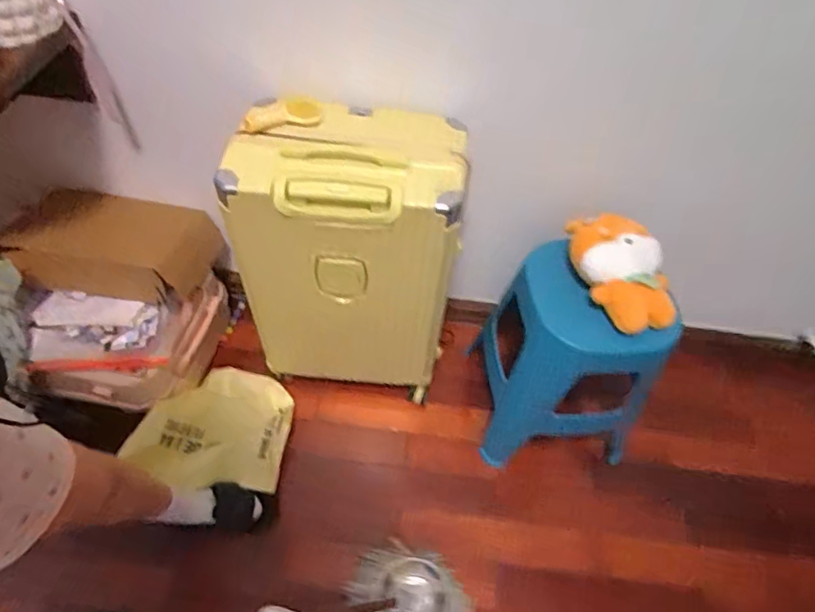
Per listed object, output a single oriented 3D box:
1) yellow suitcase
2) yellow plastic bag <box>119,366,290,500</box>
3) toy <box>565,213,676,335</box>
[{"bbox_3d":[-0.127,-0.107,1.102,0.432,0.571,0.266,8,53,3],"label":"yellow suitcase"},{"bbox_3d":[-0.433,0.285,1.198,0.305,0.135,0.304,14,52,6],"label":"yellow plastic bag"},{"bbox_3d":[0.401,-0.083,0.961,0.173,0.109,0.245,1,52,-2],"label":"toy"}]

